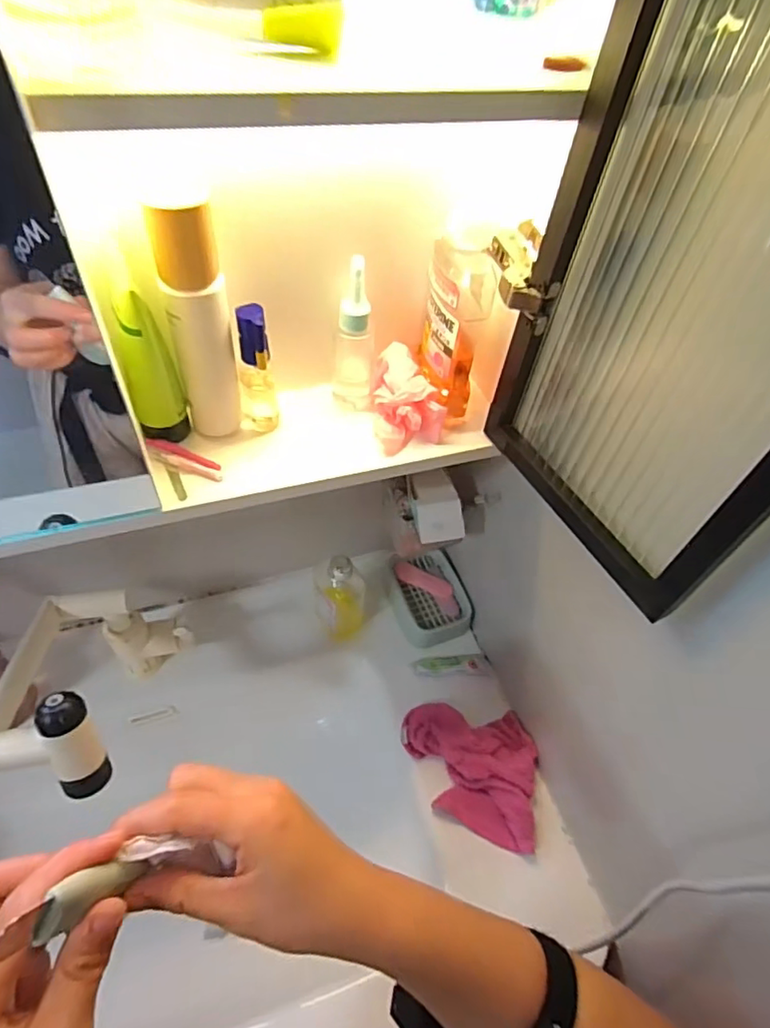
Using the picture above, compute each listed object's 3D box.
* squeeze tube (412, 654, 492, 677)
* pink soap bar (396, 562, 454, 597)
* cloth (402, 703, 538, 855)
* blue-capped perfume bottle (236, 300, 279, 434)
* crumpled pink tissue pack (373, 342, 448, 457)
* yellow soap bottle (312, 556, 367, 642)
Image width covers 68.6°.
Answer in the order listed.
[{"bbox_3d":[0.085,0.188,0.701,0.098,0.012,0.024,-3,52,-9],"label":"squeeze tube"},{"bbox_3d":[0.052,0.087,0.742,0.078,0.016,0.023,21,53,10],"label":"pink soap bar"},{"bbox_3d":[0.092,0.277,0.622,0.153,0.043,0.135,13,52,4],"label":"cloth"},{"bbox_3d":[-0.097,-0.104,0.423,0.028,0.101,0.024,-6,53,-11],"label":"blue-capped perfume bottle"},{"bbox_3d":[0.015,-0.094,0.460,0.052,0.051,0.067,-15,55,-17],"label":"crumpled pink tissue pack"},{"bbox_3d":[-0.052,0.101,0.678,0.065,0.133,0.053,-3,52,-8],"label":"yellow soap bottle"}]

